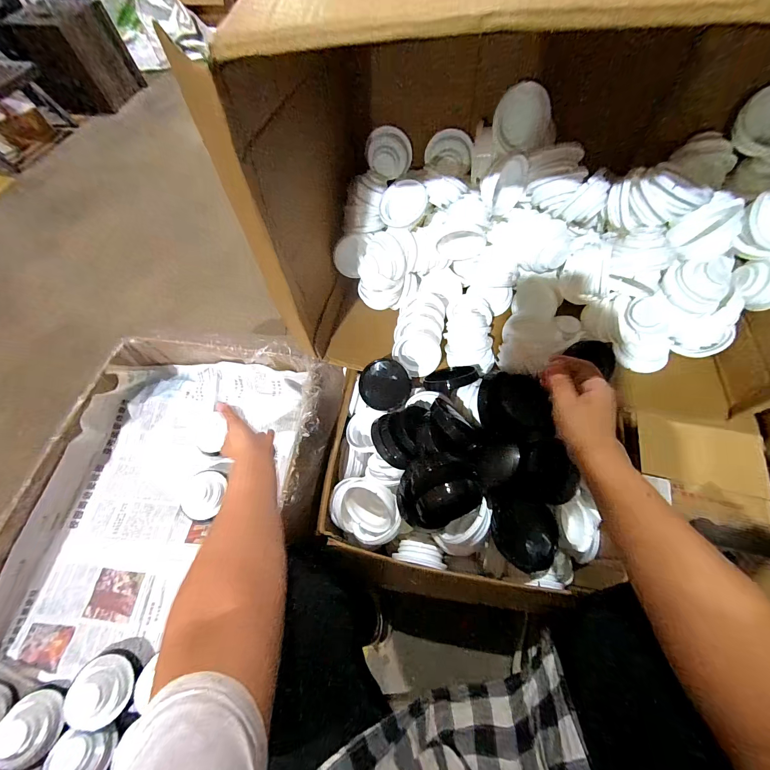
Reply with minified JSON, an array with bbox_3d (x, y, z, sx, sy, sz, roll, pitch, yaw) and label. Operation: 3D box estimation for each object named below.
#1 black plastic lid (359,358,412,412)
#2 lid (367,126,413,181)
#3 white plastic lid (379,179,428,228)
[{"bbox_3d":[0.001,0.000,0.549,0.085,0.009,0.084,2,88,12],"label":"black plastic lid"},{"bbox_3d":[0.008,-0.393,0.555,0.075,0.068,0.007,26,29,-19],"label":"lid"},{"bbox_3d":[0.031,-0.304,0.549,0.077,0.068,0.012,11,29,20],"label":"white plastic lid"}]

